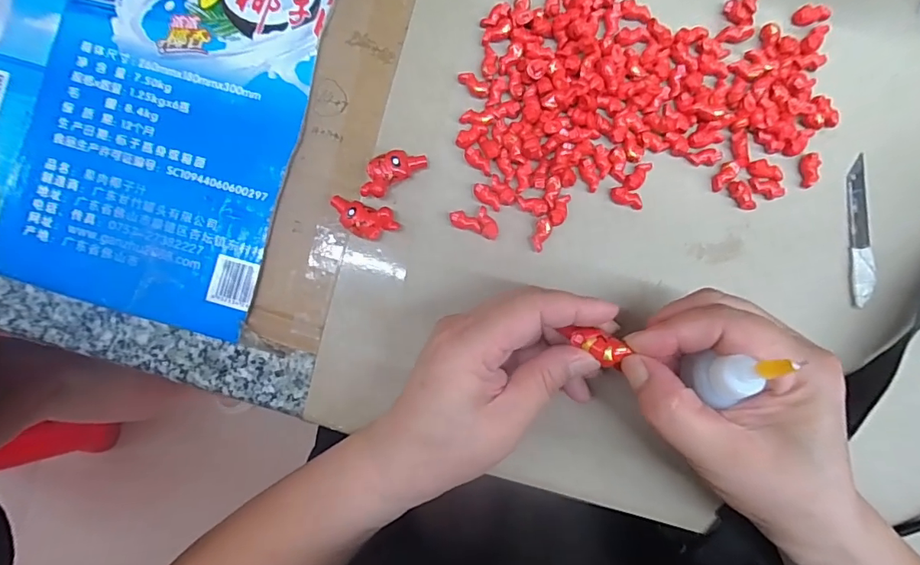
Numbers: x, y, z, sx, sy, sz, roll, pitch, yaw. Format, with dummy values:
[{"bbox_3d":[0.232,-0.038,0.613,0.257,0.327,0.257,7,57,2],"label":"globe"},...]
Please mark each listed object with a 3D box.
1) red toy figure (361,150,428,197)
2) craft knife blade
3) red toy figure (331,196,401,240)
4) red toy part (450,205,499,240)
[{"bbox_3d":[-0.038,-0.060,0.261,0.037,0.014,0.017,-36,89,0],"label":"red toy figure"},{"bbox_3d":[0.219,-0.028,0.261,0.010,0.006,0.080,0,89,0],"label":"craft knife blade"},{"bbox_3d":[-0.052,-0.034,0.259,0.038,0.014,0.018,15,89,1],"label":"red toy figure"},{"bbox_3d":[0.009,-0.034,0.262,0.027,0.005,0.015,20,89,1],"label":"red toy part"}]

